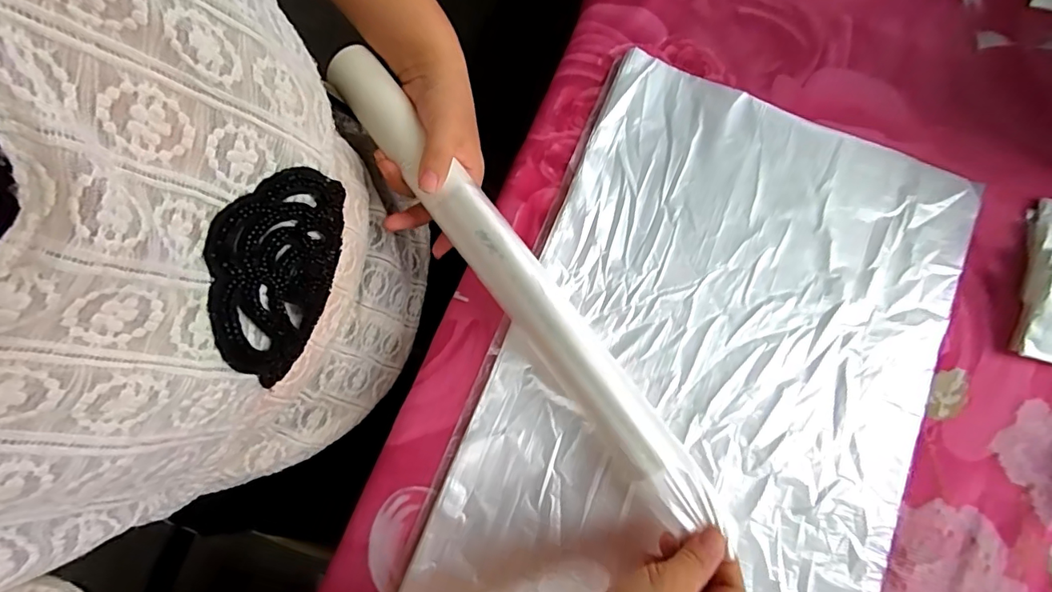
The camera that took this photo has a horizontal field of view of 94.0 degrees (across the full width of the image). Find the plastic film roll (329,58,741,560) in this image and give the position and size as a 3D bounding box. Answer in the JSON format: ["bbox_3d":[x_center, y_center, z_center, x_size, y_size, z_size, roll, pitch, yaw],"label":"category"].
[{"bbox_3d":[-0.006,-0.007,0.336,0.041,0.035,0.391,-37,86,-6],"label":"plastic film roll"}]

